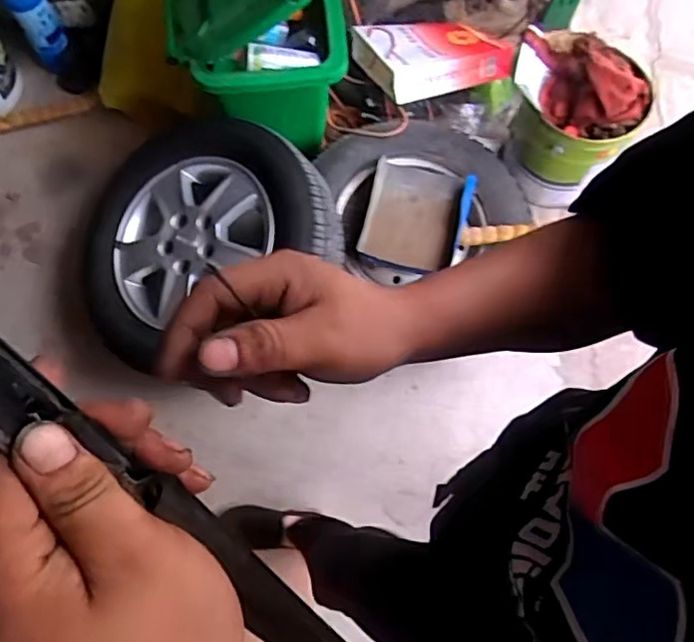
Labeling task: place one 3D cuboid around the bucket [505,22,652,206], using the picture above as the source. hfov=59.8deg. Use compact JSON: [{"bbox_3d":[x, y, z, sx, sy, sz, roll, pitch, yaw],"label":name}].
[{"bbox_3d":[0.556,-0.534,1.561,0.316,0.366,0.311,1,72,-2],"label":"bucket"}]

